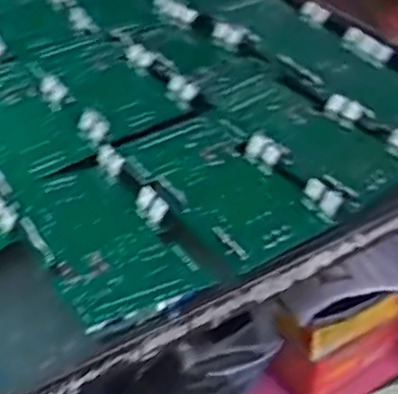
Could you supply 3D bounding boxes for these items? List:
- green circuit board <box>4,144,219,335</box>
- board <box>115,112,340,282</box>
[{"bbox_3d":[-0.096,0.029,0.652,0.134,0.029,0.233,-14,35,-30],"label":"green circuit board"},{"bbox_3d":[0.025,-0.022,0.727,0.144,0.029,0.235,-18,42,-31],"label":"board"}]

